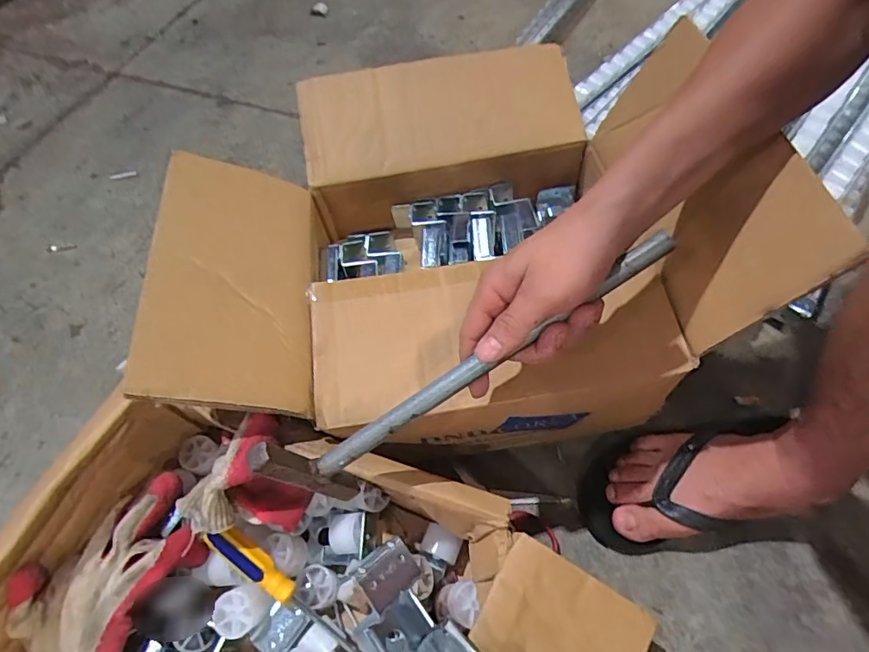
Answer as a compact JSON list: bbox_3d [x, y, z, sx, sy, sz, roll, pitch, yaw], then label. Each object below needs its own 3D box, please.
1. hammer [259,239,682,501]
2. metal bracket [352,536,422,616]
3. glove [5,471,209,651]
[{"bbox_3d":[0.028,0.029,0.343,0.298,0.090,0.027,-32,61,3],"label":"hammer"},{"bbox_3d":[-0.032,0.163,0.332,0.039,0.022,0.033,-23,62,-37],"label":"metal bracket"},{"bbox_3d":[-0.267,0.215,0.397,0.099,0.045,0.196,31,63,18],"label":"glove"}]

